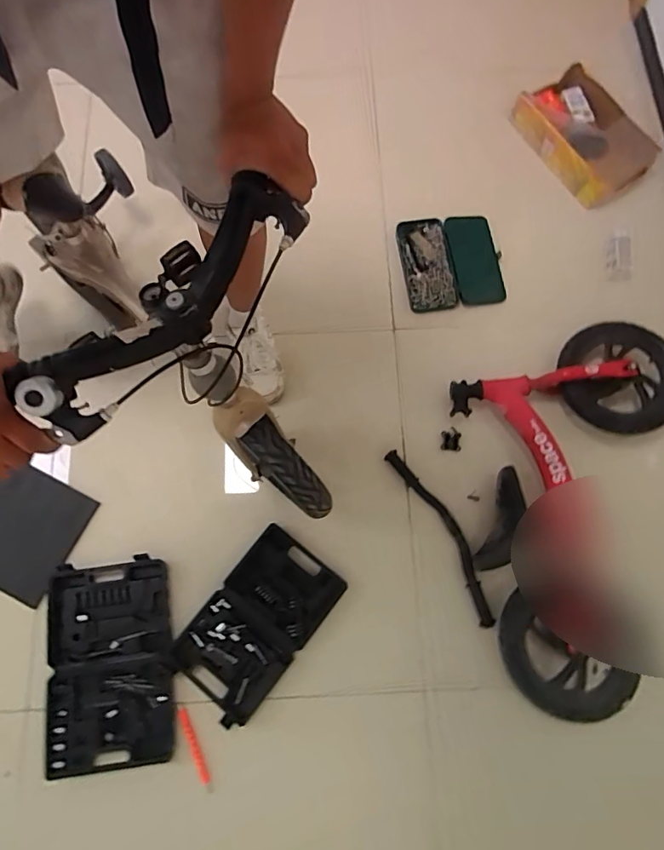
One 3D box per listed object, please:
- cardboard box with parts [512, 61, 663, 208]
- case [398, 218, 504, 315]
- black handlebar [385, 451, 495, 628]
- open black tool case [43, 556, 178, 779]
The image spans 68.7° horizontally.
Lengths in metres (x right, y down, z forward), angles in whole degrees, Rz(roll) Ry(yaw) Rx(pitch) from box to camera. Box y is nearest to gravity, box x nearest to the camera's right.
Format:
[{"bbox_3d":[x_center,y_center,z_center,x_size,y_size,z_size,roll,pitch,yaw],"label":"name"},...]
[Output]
[{"bbox_3d":[0.647,-0.745,1.268,0.193,0.104,0.358,-30,79,-7],"label":"cardboard box with parts"},{"bbox_3d":[0.293,-0.406,1.202,0.236,0.023,0.236,-8,78,-2],"label":"case"},{"bbox_3d":[0.241,0.226,1.036,0.062,0.025,0.405,-27,79,-7],"label":"black handlebar"},{"bbox_3d":[-0.447,0.471,0.966,0.238,0.030,0.373,-9,78,-3],"label":"open black tool case"}]

